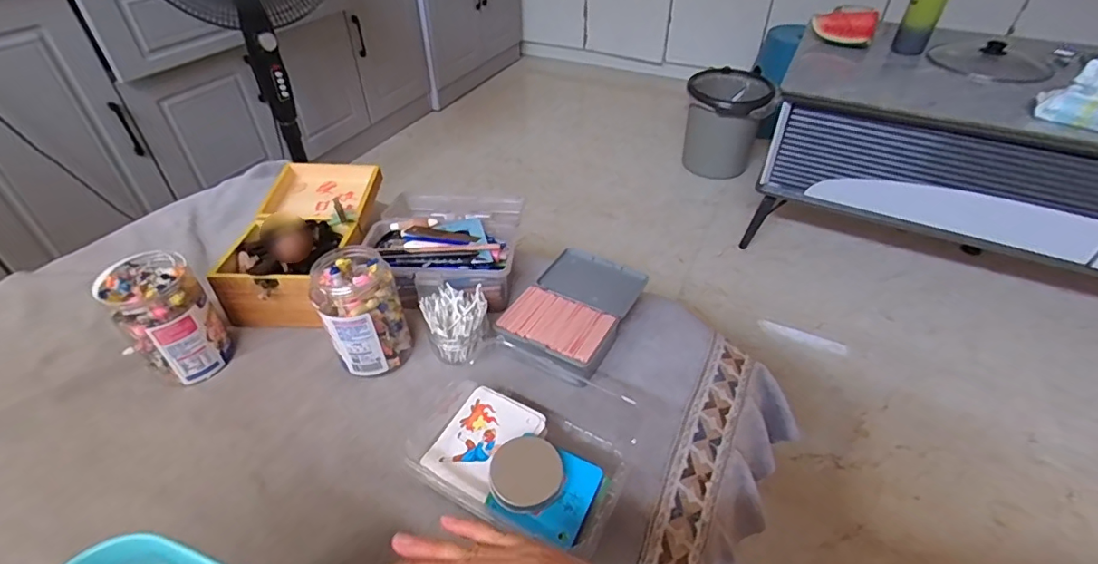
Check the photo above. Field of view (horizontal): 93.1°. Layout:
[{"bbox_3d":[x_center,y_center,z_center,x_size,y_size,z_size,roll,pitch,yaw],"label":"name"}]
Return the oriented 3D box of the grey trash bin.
[{"bbox_3d":[0.598,-0.532,1.771,0.272,0.286,0.268,16,44,16],"label":"grey trash bin"}]

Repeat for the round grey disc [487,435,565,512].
[{"bbox_3d":[-0.020,0.162,0.445,0.061,0.013,0.058,0,42,0],"label":"round grey disc"}]

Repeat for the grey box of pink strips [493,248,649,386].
[{"bbox_3d":[0.030,0.029,0.635,0.121,0.031,0.199,20,46,21],"label":"grey box of pink strips"}]

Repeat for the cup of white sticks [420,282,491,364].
[{"bbox_3d":[-0.105,0.046,0.593,0.071,0.071,0.068,-7,43,-8],"label":"cup of white sticks"}]

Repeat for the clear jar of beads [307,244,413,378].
[{"bbox_3d":[-0.204,0.032,0.571,0.084,0.119,0.081,-14,44,-15],"label":"clear jar of beads"}]

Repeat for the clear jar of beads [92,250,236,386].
[{"bbox_3d":[-0.417,0.041,0.572,0.080,0.129,0.082,0,42,0],"label":"clear jar of beads"}]

